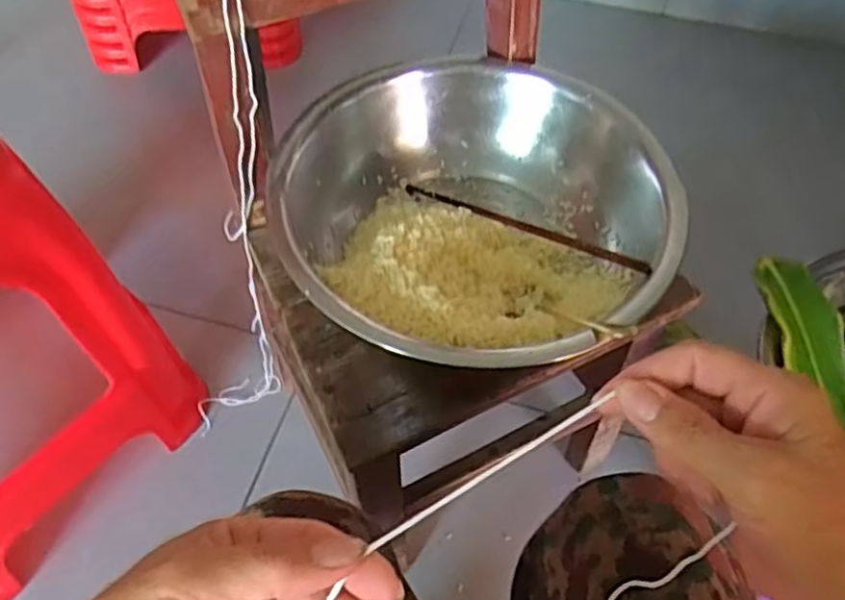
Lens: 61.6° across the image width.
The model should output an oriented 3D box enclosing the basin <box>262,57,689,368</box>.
[{"bbox_3d":[0.042,-0.071,0.580,0.306,0.115,0.289,1,54,-2],"label":"basin"}]

